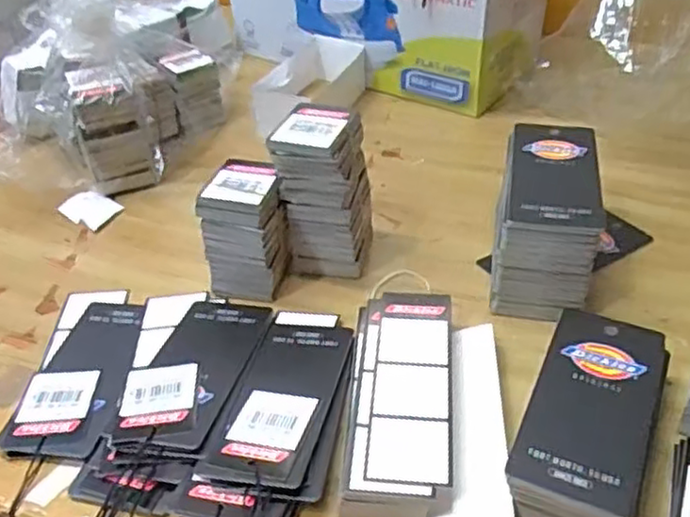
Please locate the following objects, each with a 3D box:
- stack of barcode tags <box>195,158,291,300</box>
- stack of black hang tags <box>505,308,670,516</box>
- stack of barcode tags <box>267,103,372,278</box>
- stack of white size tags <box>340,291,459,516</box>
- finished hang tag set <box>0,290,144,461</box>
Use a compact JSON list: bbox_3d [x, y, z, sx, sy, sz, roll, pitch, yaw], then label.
[{"bbox_3d":[-0.056,-0.019,0.411,0.039,0.064,0.056,8,41,15],"label":"stack of barcode tags"},{"bbox_3d":[0.112,0.074,0.314,0.053,0.031,0.111,15,43,22],"label":"stack of black hang tags"},{"bbox_3d":[-0.011,-0.040,0.415,0.046,0.093,0.049,5,40,11],"label":"stack of barcode tags"},{"bbox_3d":[0.029,0.066,0.337,0.050,0.022,0.123,1,40,6],"label":"stack of white size tags"},{"bbox_3d":[-0.139,0.054,0.370,0.054,0.010,0.119,-3,40,2],"label":"finished hang tag set"}]

